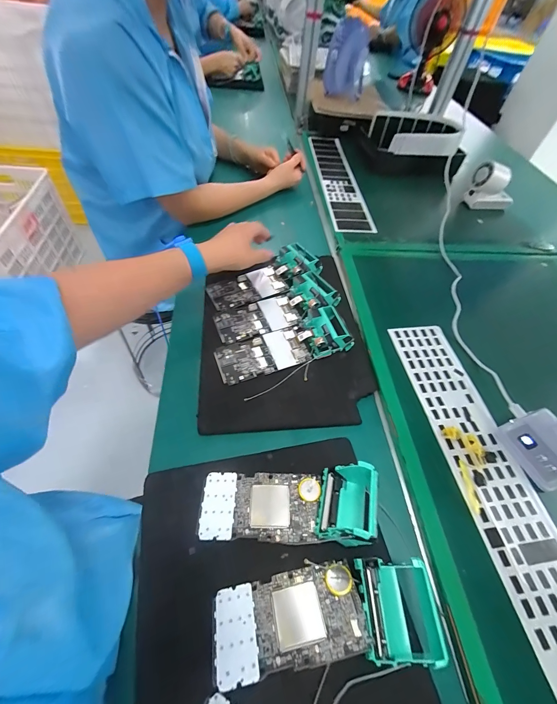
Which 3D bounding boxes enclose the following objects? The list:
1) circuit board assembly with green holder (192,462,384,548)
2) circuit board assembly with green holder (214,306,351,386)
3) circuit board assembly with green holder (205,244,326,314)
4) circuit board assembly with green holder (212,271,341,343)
[{"bbox_3d":[0.009,0.151,0.302,0.176,0.055,0.069,4,55,-2],"label":"circuit board assembly with green holder"},{"bbox_3d":[0.008,-0.014,0.437,0.196,0.034,0.069,-14,57,-13],"label":"circuit board assembly with green holder"},{"bbox_3d":[-0.024,-0.134,0.516,0.199,0.037,0.071,-24,60,-19],"label":"circuit board assembly with green holder"},{"bbox_3d":[-0.002,-0.074,0.476,0.197,0.036,0.069,-20,59,-17],"label":"circuit board assembly with green holder"}]

